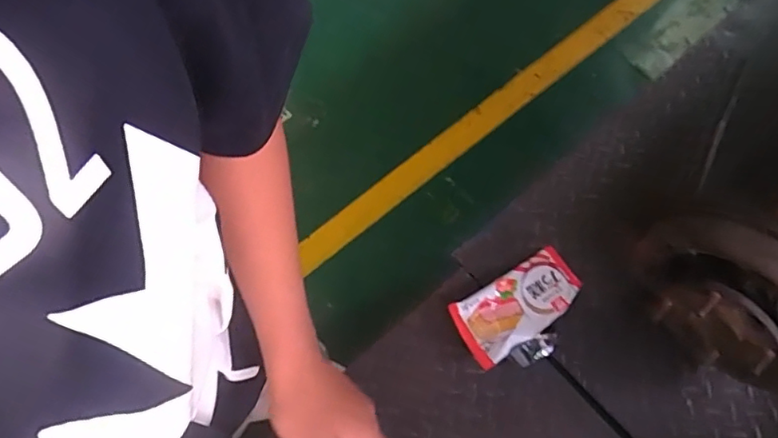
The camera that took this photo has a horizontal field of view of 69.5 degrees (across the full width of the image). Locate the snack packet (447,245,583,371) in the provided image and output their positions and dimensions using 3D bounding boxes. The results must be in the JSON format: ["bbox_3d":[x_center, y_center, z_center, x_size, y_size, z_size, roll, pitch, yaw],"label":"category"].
[{"bbox_3d":[0.176,0.115,0.759,0.184,0.020,0.091,-30,71,-13],"label":"snack packet"}]

